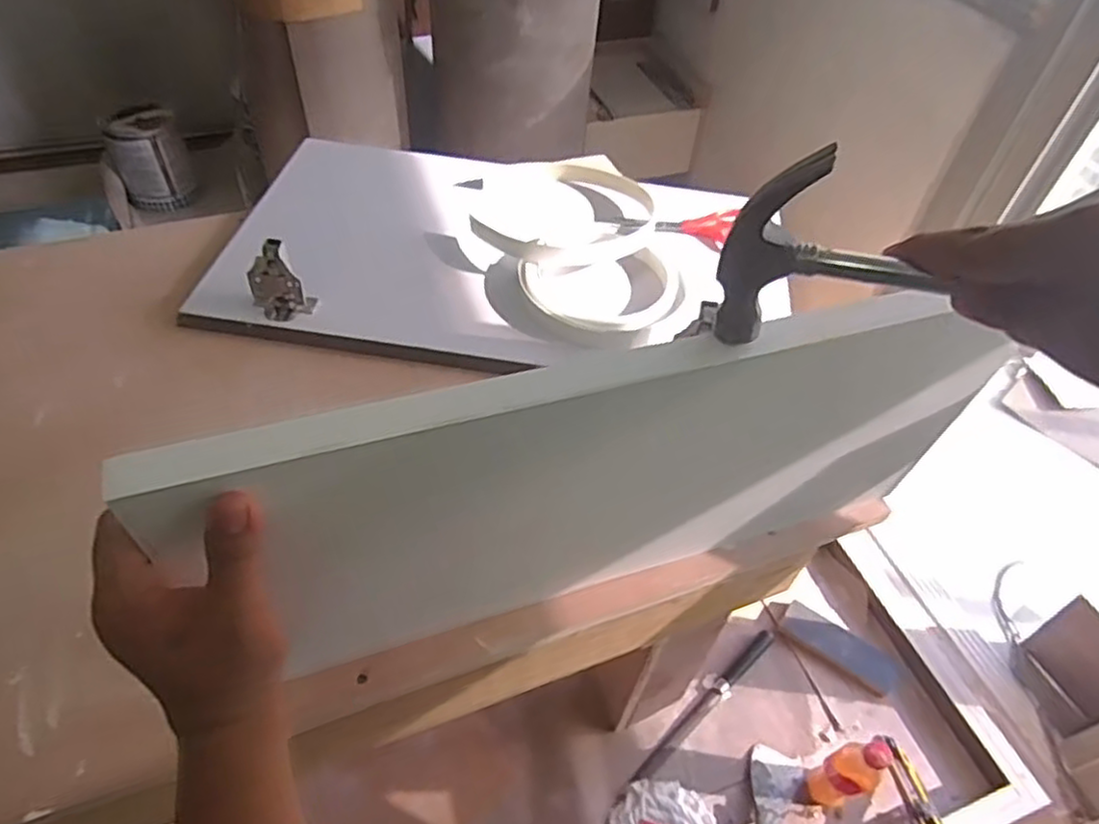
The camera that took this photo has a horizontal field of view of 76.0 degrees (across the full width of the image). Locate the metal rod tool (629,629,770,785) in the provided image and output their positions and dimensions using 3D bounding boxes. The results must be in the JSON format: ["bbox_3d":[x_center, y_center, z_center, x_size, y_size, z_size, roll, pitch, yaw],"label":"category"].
[{"bbox_3d":[0.228,0.421,1.029,0.308,0.019,0.021,-33,59,-28],"label":"metal rod tool"}]

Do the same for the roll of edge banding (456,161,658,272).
[{"bbox_3d":[-0.002,-0.233,0.813,0.212,0.035,0.207,2,49,-3],"label":"roll of edge banding"}]

